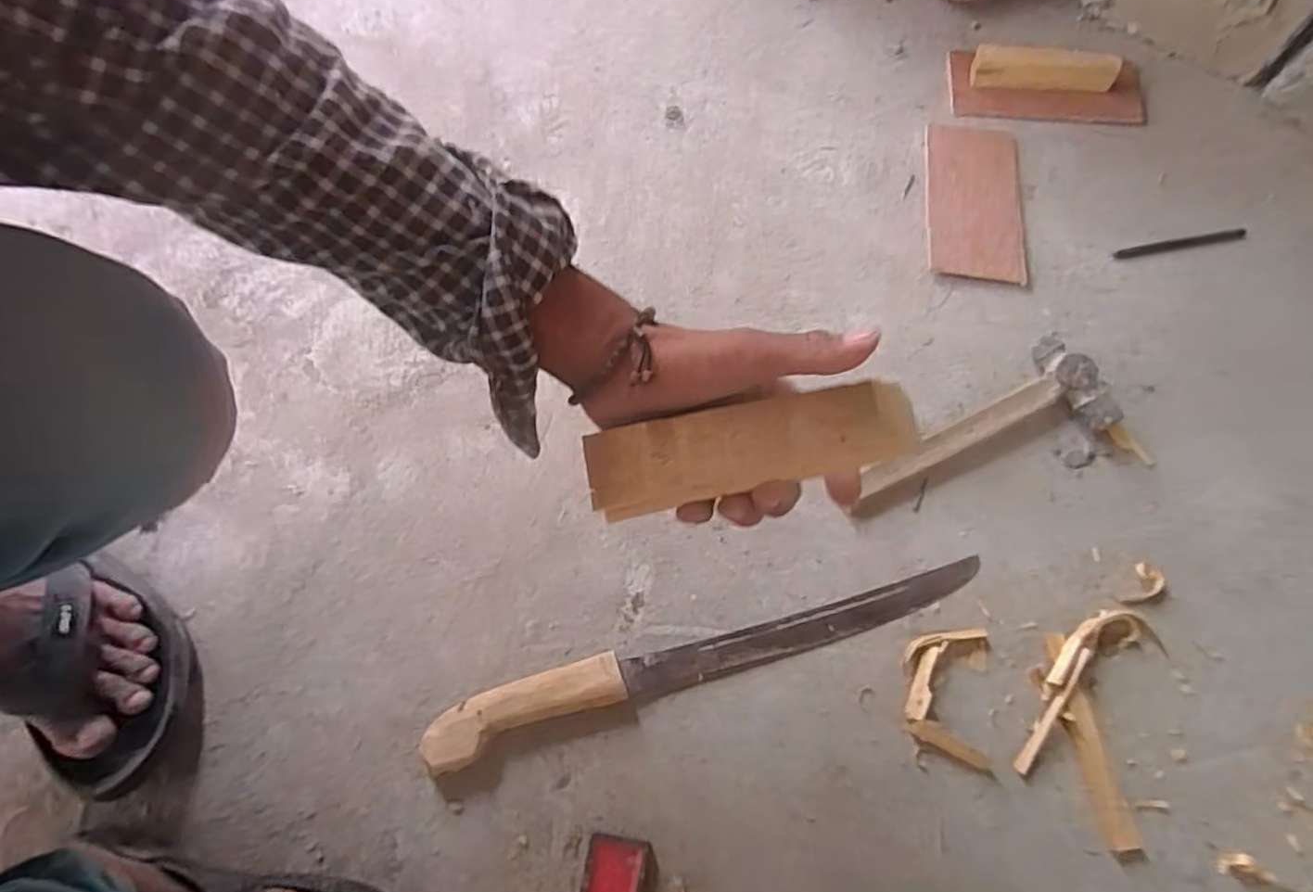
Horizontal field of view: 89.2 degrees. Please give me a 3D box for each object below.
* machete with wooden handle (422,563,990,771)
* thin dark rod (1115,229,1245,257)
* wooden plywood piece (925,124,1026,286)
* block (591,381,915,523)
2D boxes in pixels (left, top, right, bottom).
[{"bbox_3d":[0.043,0.155,0.505,0.430,0.027,0.044,-17,67,-6],"label":"machete with wooden handle"},{"bbox_3d":[0.519,-0.200,0.657,0.132,0.004,0.012,-9,66,-3],"label":"thin dark rod"},{"bbox_3d":[0.325,-0.255,0.683,0.092,0.007,0.197,8,67,5],"label":"wooden plywood piece"},{"bbox_3d":[0.042,0.002,0.315,0.148,0.031,0.034,-12,66,9],"label":"block"}]

